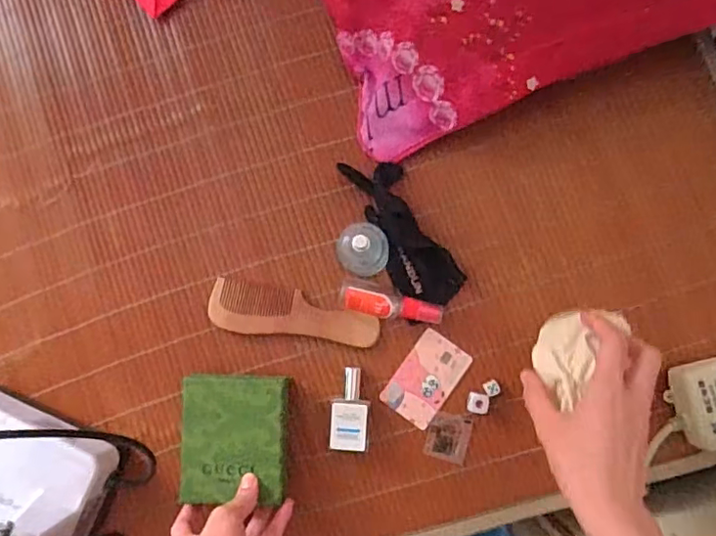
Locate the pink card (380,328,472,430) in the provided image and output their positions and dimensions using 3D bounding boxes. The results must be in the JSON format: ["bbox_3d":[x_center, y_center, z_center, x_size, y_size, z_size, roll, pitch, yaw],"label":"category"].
[{"bbox_3d":[0.068,0.110,0.571,0.055,0.004,0.088,34,86,6],"label":"pink card"}]

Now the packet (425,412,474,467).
[{"bbox_3d":[0.090,0.166,0.564,0.040,0.004,0.045,15,84,4],"label":"packet"}]

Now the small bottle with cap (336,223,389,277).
[{"bbox_3d":[0.005,-0.019,0.552,0.047,0.078,0.051,0,84,2],"label":"small bottle with cap"}]

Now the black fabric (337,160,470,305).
[{"bbox_3d":[0.044,-0.040,0.583,0.060,0.016,0.168,-28,83,-1],"label":"black fabric"}]

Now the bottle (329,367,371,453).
[{"bbox_3d":[-0.007,0.138,0.563,0.038,0.023,0.079,3,84,3],"label":"bottle"}]

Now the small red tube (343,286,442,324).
[{"bbox_3d":[0.033,0.038,0.565,0.096,0.028,0.024,10,84,-11],"label":"small red tube"}]

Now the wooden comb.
[{"bbox_3d":[-0.066,0.047,0.579,0.172,0.005,0.050,9,84,3],"label":"wooden comb"}]

